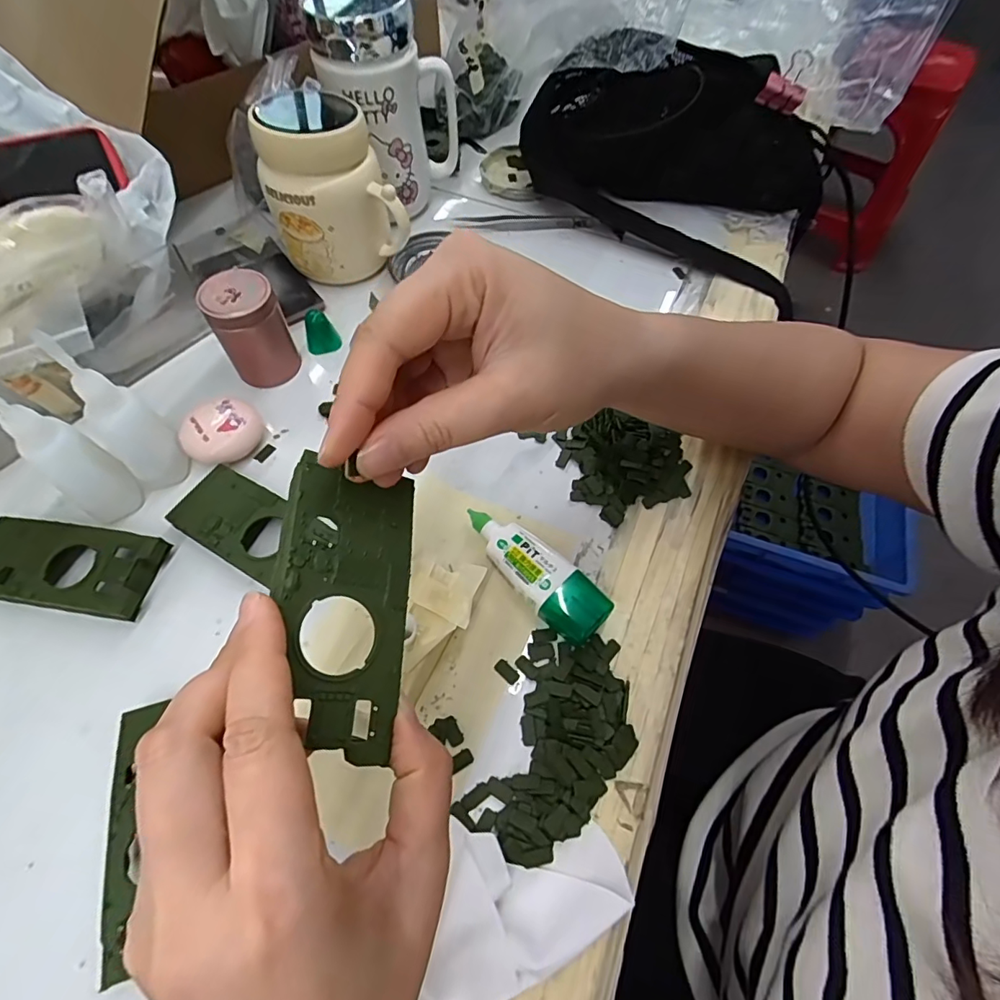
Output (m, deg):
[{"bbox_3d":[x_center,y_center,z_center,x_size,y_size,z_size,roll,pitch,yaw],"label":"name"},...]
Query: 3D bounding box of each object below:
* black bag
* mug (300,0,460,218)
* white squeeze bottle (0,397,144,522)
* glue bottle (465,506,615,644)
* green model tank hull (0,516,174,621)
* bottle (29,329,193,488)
[{"bbox_3d":[0.151,-0.294,0.424,0.256,0.110,0.126,24,63,11],"label":"black bag"},{"bbox_3d":[-0.089,-0.312,0.397,0.073,0.129,0.090,34,66,15],"label":"mug"},{"bbox_3d":[-0.233,-0.026,0.267,0.029,0.107,0.023,-40,70,-21],"label":"white squeeze bottle"},{"bbox_3d":[0.017,0.041,0.289,0.096,0.025,0.032,41,67,18],"label":"glue bottle"},{"bbox_3d":[-0.248,0.037,0.285,0.108,0.019,0.046,8,61,2],"label":"green model tank hull"},{"bbox_3d":[-0.214,-0.048,0.280,0.030,0.100,0.031,41,68,18],"label":"bottle"}]

